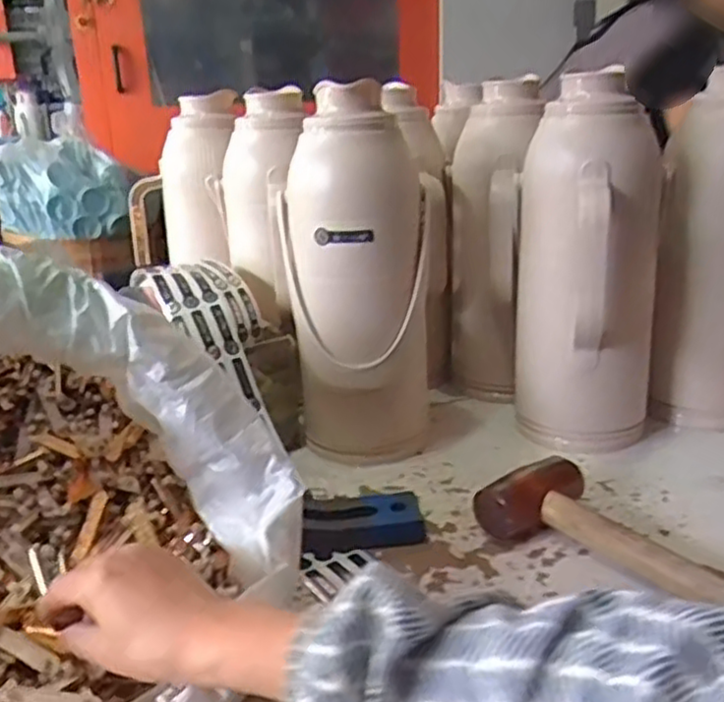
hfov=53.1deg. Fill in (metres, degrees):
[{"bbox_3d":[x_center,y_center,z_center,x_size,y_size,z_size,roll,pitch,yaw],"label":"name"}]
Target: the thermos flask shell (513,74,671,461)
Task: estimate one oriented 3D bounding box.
[{"bbox_3d":[0.220,-0.082,0.698,0.127,0.336,0.116,4,20,17],"label":"thermos flask shell"}]

